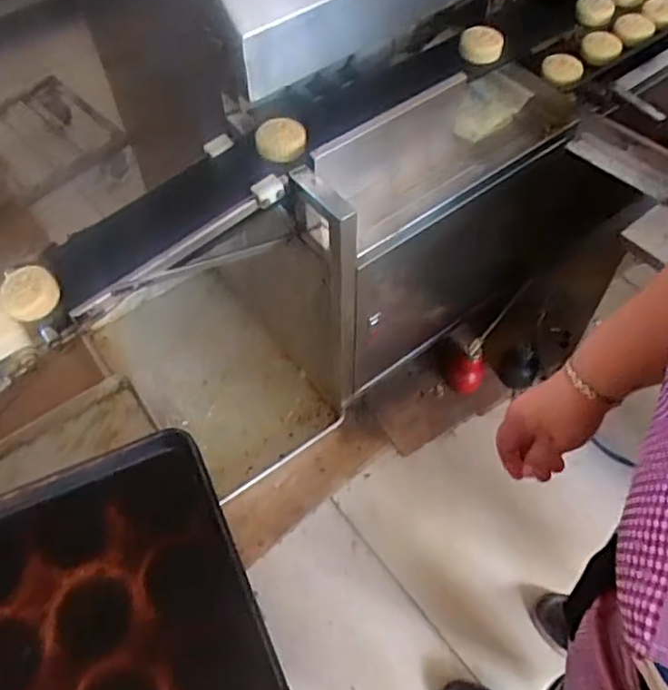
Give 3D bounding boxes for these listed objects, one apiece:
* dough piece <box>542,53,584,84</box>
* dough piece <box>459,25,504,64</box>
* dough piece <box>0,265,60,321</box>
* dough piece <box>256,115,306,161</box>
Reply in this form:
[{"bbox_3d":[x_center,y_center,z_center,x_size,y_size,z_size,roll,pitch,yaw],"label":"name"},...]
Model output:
[{"bbox_3d":[0.409,-0.493,1.134,0.069,0.026,0.056,20,60,12],"label":"dough piece"},{"bbox_3d":[0.254,-0.517,1.094,0.073,0.024,0.082,10,59,8],"label":"dough piece"},{"bbox_3d":[-0.403,-0.069,0.839,0.072,0.035,0.069,-1,58,1],"label":"dough piece"},{"bbox_3d":[-0.077,-0.300,0.927,0.071,0.029,0.080,-3,58,0],"label":"dough piece"}]

